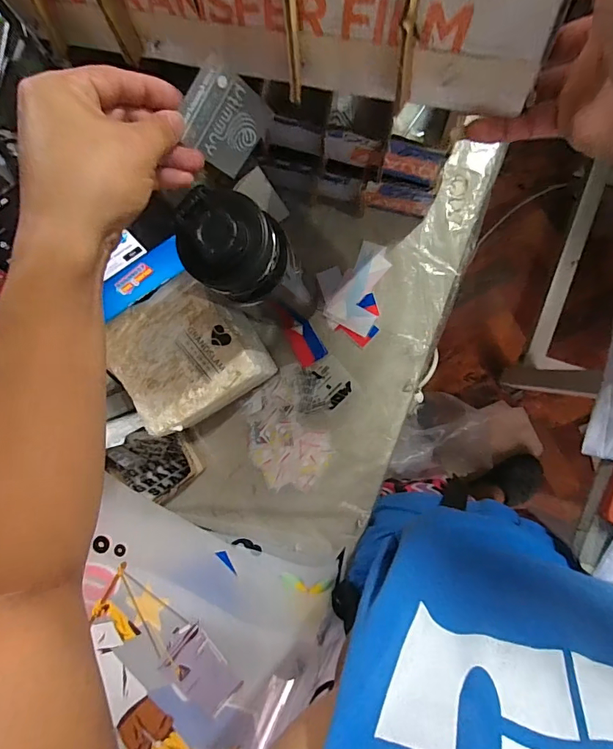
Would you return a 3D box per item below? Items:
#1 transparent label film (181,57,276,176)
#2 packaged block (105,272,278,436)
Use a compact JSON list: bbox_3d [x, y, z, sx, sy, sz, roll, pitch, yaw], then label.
[{"bbox_3d":[-0.057,-0.177,0.303,0.054,0.055,0.008,-52,45,15],"label":"transparent label film"},{"bbox_3d":[-0.129,-0.023,0.508,0.148,0.119,0.144,-30,87,6],"label":"packaged block"}]

